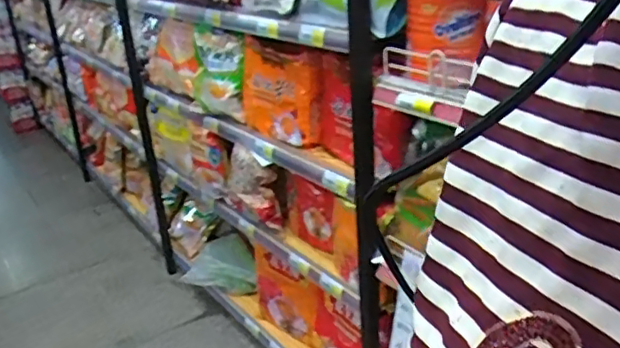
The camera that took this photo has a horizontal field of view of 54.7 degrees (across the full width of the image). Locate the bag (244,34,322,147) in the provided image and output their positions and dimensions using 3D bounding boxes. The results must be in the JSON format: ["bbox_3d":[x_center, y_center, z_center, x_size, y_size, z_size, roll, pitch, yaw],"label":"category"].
[{"bbox_3d":[-0.080,-0.201,1.472,0.059,0.225,0.292,-19,27,-31],"label":"bag"}]

